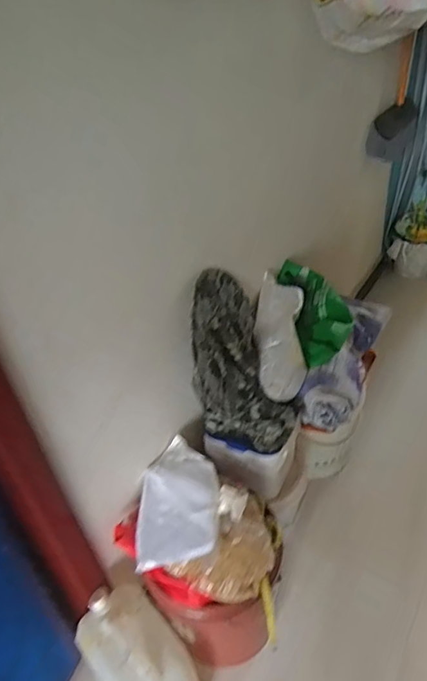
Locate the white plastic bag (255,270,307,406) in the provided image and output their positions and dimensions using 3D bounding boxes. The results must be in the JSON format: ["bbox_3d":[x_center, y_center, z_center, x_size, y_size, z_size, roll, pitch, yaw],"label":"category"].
[{"bbox_3d":[0.181,-0.023,1.308,0.132,0.069,0.386,-2,55,7],"label":"white plastic bag"}]

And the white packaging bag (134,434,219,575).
[{"bbox_3d":[-0.075,0.334,1.057,0.175,0.065,0.304,-2,39,6],"label":"white packaging bag"}]

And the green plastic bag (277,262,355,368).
[{"bbox_3d":[0.299,-0.086,1.382,0.170,0.116,0.344,-9,39,-2],"label":"green plastic bag"}]

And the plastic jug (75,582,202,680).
[{"bbox_3d":[-0.162,0.633,0.994,0.170,0.131,0.252,-32,45,-28],"label":"plastic jug"}]

